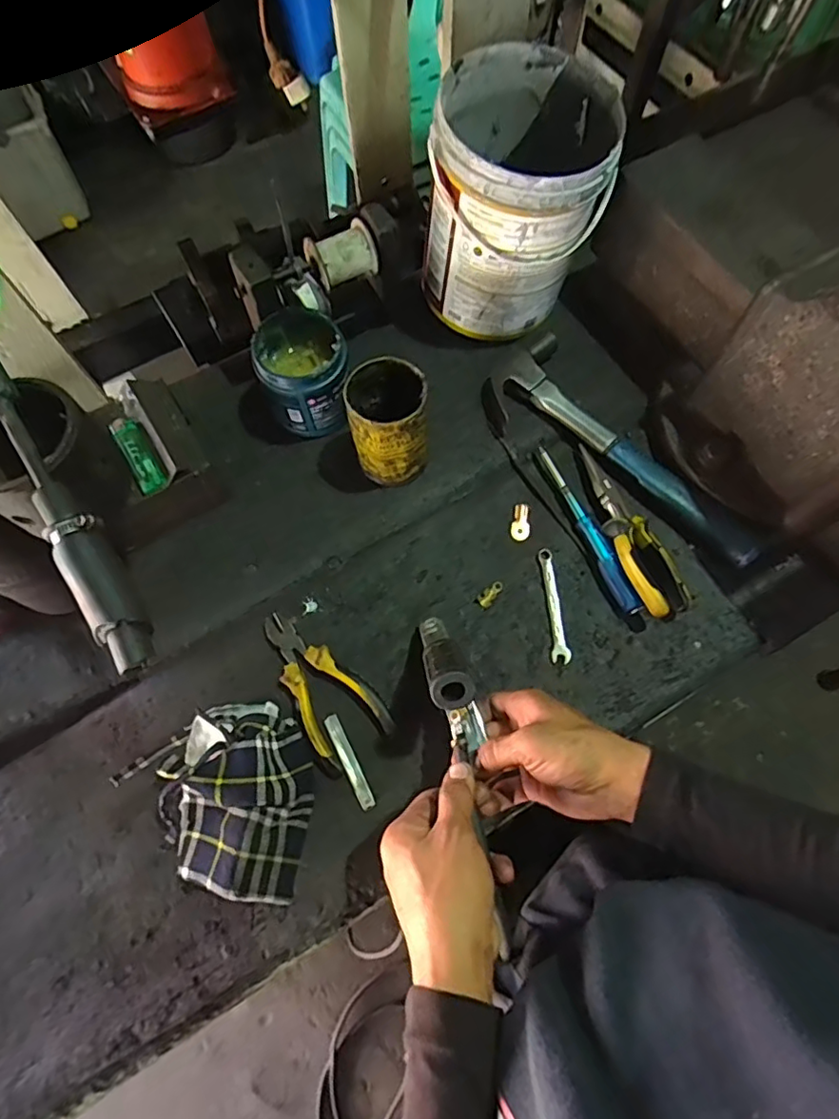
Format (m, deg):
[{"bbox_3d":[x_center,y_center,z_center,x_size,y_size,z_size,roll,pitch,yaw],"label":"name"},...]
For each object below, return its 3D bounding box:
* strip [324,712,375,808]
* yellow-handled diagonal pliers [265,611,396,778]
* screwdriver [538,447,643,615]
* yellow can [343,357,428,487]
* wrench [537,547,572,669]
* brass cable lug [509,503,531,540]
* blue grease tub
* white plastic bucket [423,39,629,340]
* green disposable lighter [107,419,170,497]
[{"bbox_3d":[-0.064,0.183,0.519,0.013,0.004,0.087,-26,72,-9],"label":"strip"},{"bbox_3d":[-0.093,0.114,0.533,0.074,0.017,0.151,-33,73,-11],"label":"yellow-handled diagonal pliers"},{"bbox_3d":[0.171,-0.034,0.576,0.015,0.023,0.189,-20,71,-7],"label":"screwdriver"},{"bbox_3d":[-0.031,-0.134,0.569,0.076,0.113,0.083,-14,71,-5],"label":"yellow can"},{"bbox_3d":[0.131,0.045,0.562,0.017,0.008,0.114,-5,70,-2],"label":"wrench"},{"bbox_3d":[0.106,-0.039,0.594,0.020,0.006,0.039,6,84,2],"label":"brass cable lug"},{"bbox_3d":[-0.120,-0.195,0.602,0.087,0.105,0.103,-16,71,-6],"label":"blue grease tub"},{"bbox_3d":[0.099,-0.368,0.604,0.174,0.202,0.177,9,71,3],"label":"white plastic bucket"},{"bbox_3d":[-0.258,-0.099,0.527,0.028,0.009,0.081,-31,73,-10],"label":"green disposable lighter"}]

